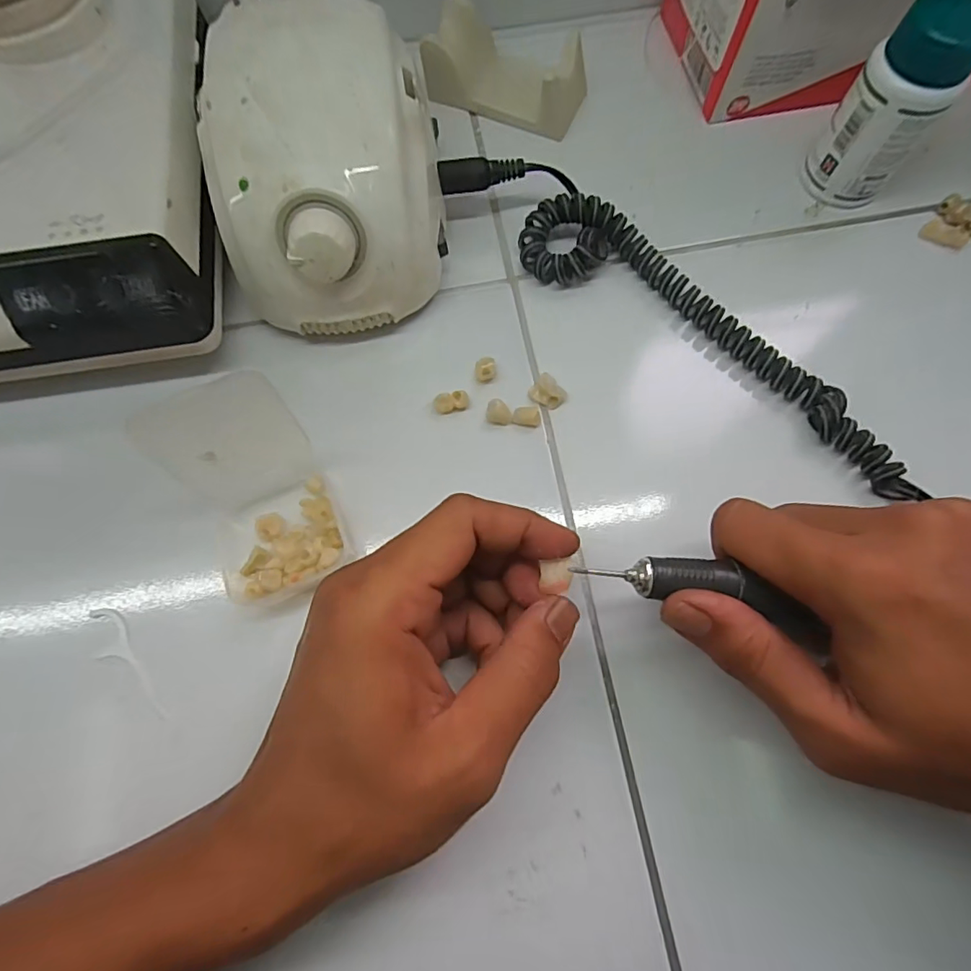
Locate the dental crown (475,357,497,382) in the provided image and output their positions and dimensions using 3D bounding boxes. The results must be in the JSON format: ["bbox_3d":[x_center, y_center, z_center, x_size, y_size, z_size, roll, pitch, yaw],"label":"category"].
[{"bbox_3d":[0.000,-0.059,0.268,0.011,0.009,0.010,0,73,0],"label":"dental crown"}]

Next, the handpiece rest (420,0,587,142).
[{"bbox_3d":[0.013,-0.247,0.312,0.091,0.033,0.055,18,74,5],"label":"handpiece rest"}]

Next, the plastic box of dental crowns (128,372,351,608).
[{"bbox_3d":[-0.098,0.005,0.222,0.055,0.055,0.078,-21,74,-6],"label":"plastic box of dental crowns"}]

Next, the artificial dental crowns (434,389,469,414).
[{"bbox_3d":[-0.017,-0.042,0.263,0.017,0.008,0.009,-15,74,-5],"label":"artificial dental crowns"}]

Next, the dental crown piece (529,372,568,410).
[{"bbox_3d":[0.032,-0.047,0.264,0.017,0.008,0.014,43,78,11],"label":"dental crown piece"}]

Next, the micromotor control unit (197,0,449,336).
[{"bbox_3d":[-0.073,-0.151,0.258,0.097,0.081,0.130,-7,73,-2],"label":"micromotor control unit"}]

